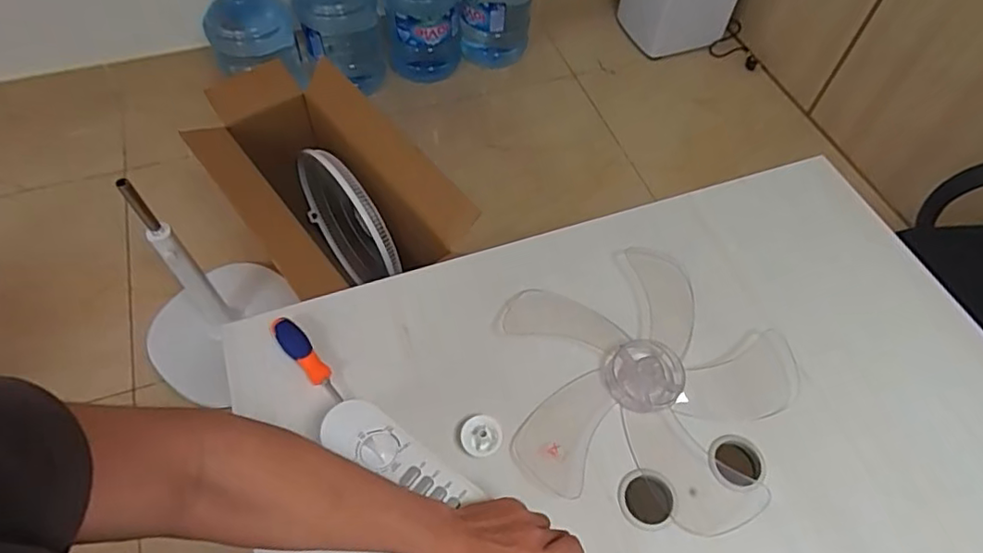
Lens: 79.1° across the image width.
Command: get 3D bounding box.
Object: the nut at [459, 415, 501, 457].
[{"bbox_3d":[-0.012,0.190,0.715,0.049,0.014,0.047,1,57,-1],"label":"nut"}]

